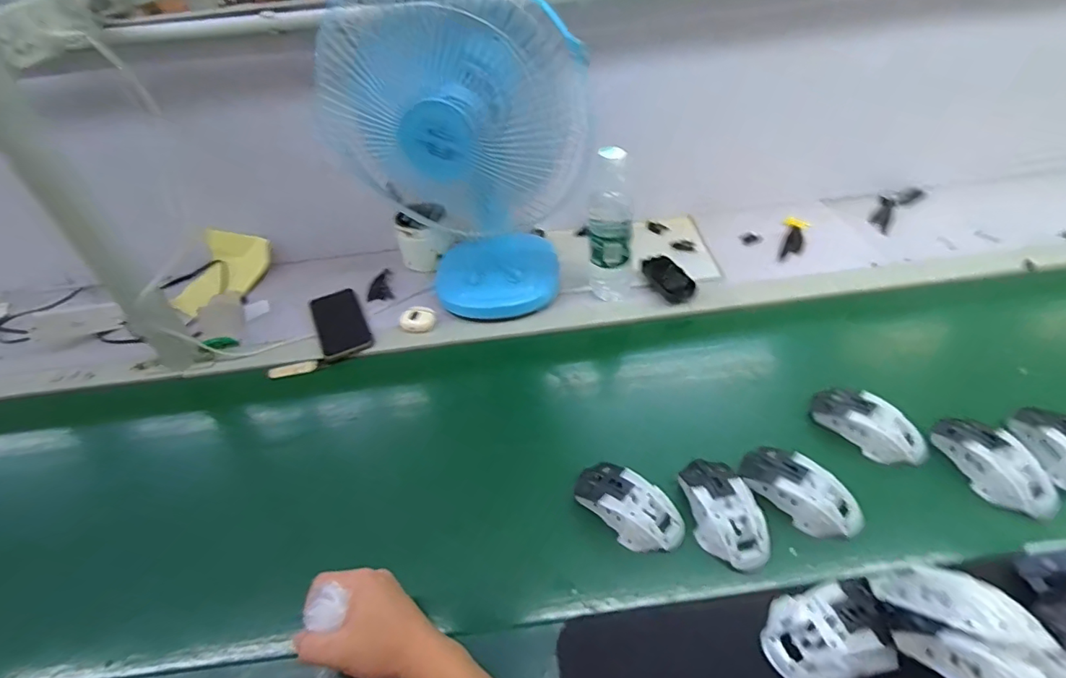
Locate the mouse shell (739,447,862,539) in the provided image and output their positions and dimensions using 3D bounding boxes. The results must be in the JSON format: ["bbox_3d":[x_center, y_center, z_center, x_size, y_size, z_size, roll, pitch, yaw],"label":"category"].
[{"bbox_3d":[0.270,0.151,0.526,0.063,0.044,0.116,-25,43,-20],"label":"mouse shell"}]

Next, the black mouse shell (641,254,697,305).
[{"bbox_3d":[0.210,-0.094,0.801,0.057,0.022,0.100,-19,42,-13],"label":"black mouse shell"}]

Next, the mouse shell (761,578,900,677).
[{"bbox_3d":[0.242,0.239,0.420,0.101,0.031,0.065,-10,40,-3],"label":"mouse shell"}]

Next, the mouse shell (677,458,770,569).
[{"bbox_3d":[0.191,0.170,0.518,0.062,0.040,0.113,-9,40,-1],"label":"mouse shell"}]

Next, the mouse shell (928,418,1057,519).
[{"bbox_3d":[0.467,0.126,0.524,0.053,0.035,0.116,-18,42,-12],"label":"mouse shell"}]

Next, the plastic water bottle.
[{"bbox_3d":[0.112,-0.161,0.745,0.058,0.214,0.056,0,41,9],"label":"plastic water bottle"}]

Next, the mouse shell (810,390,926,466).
[{"bbox_3d":[0.376,0.094,0.580,0.056,0.037,0.116,-28,45,-23],"label":"mouse shell"}]

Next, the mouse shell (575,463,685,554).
[{"bbox_3d":[0.097,0.169,0.528,0.115,0.034,0.061,29,52,35],"label":"mouse shell"}]

